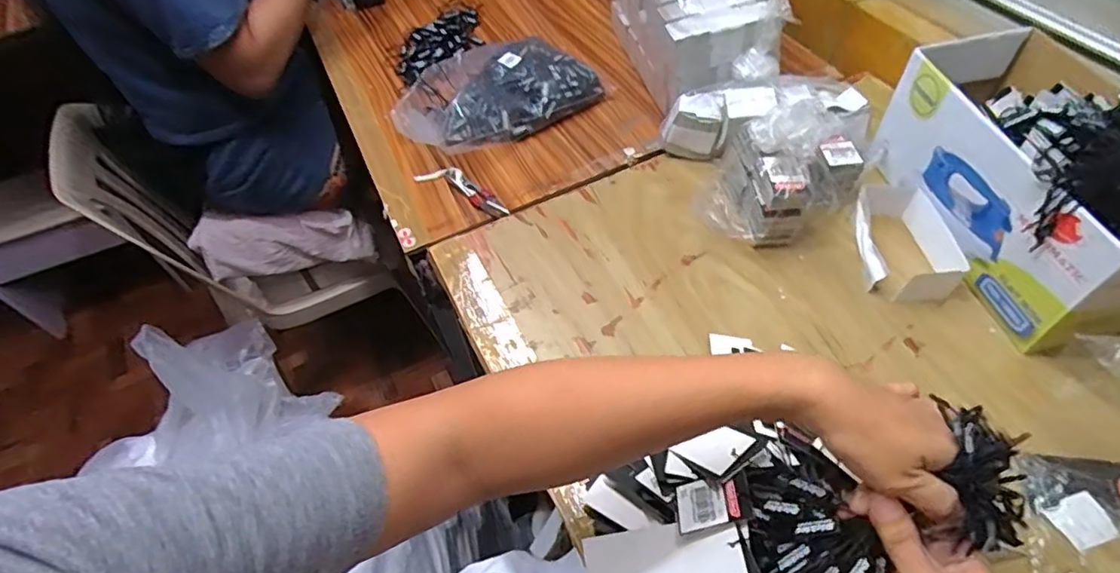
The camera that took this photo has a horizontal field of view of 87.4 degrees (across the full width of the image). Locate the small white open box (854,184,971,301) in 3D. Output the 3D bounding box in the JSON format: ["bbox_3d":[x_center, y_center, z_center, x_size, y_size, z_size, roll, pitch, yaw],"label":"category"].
[{"bbox_3d":[0.329,-0.045,0.565,0.078,0.039,0.120,-1,54,4],"label":"small white open box"}]

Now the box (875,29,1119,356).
[{"bbox_3d":[0.423,-0.107,0.525,0.141,0.175,0.277,-6,53,1],"label":"box"}]

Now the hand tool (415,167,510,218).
[{"bbox_3d":[-0.111,-0.116,0.694,0.143,0.012,0.032,29,61,24],"label":"hand tool"}]

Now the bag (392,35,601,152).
[{"bbox_3d":[-0.090,-0.260,0.773,0.261,0.068,0.172,-21,55,-10],"label":"bag"}]

